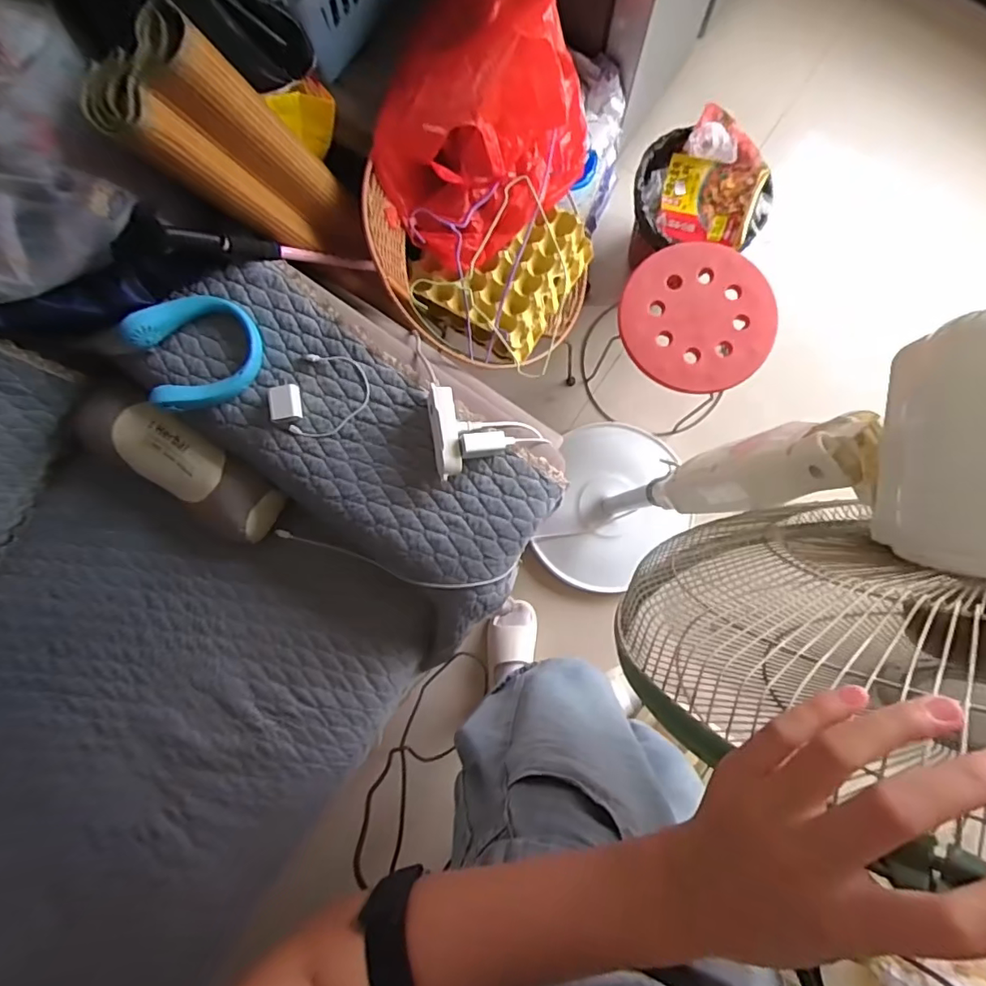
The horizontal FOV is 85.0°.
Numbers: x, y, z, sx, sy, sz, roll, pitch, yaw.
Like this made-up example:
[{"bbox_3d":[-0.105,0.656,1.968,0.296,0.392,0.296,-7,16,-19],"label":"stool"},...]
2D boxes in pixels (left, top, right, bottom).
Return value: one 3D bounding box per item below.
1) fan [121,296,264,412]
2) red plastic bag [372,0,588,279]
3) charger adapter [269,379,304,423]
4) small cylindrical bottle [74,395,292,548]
[{"bbox_3d":[-0.454,-0.220,0.824,0.174,0.074,0.191,0,85,1],"label":"fan"},{"bbox_3d":[-0.006,-0.642,0.947,0.276,0.238,0.425,30,86,4],"label":"red plastic bag"},{"bbox_3d":[-0.323,-0.146,0.838,0.046,0.026,0.069,-9,85,1],"label":"charger adapter"},{"bbox_3d":[-0.520,-0.048,0.906,0.334,0.087,0.116,35,87,4],"label":"small cylindrical bottle"}]

